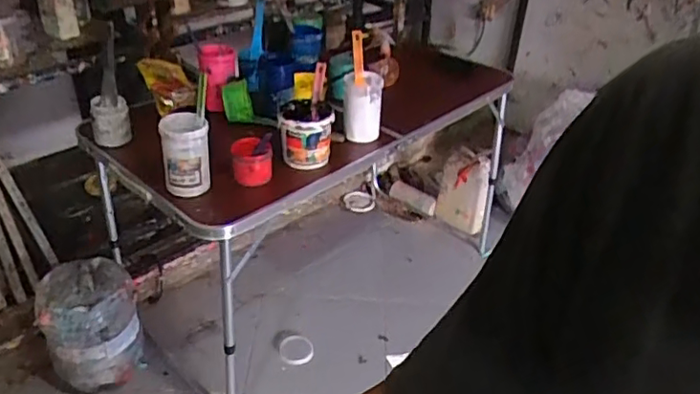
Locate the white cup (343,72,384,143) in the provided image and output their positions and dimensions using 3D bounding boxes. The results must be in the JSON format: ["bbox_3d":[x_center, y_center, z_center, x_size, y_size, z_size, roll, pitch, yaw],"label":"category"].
[{"bbox_3d":[0.029,-0.215,1.482,0.101,0.165,0.093,5,34,-3],"label":"white cup"}]

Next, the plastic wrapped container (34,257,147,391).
[{"bbox_3d":[-0.710,0.348,1.665,0.234,0.293,0.233,-14,39,-27],"label":"plastic wrapped container"}]

